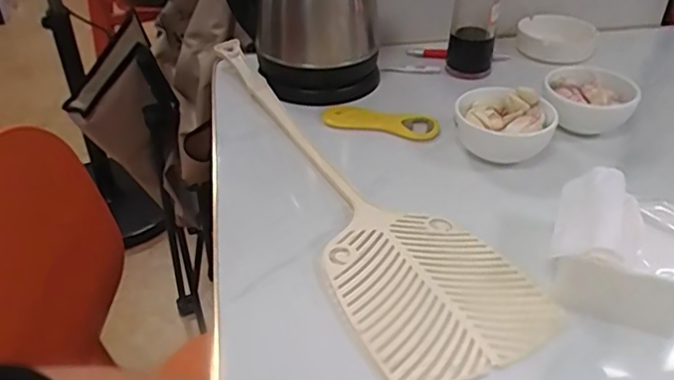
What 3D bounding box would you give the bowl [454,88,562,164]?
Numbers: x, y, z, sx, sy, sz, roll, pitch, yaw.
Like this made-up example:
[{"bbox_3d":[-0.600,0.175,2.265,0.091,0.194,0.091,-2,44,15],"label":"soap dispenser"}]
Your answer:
[{"bbox_3d":[0.171,-0.069,0.599,0.093,0.067,0.090,0,37,0],"label":"bowl"}]

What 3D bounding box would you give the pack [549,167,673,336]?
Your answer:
[{"bbox_3d":[0.214,0.046,0.437,0.103,0.073,0.103,13,39,18],"label":"pack"}]

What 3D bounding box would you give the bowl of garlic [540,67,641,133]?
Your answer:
[{"bbox_3d":[0.274,-0.096,0.650,0.094,0.054,0.089,8,37,11],"label":"bowl of garlic"}]

